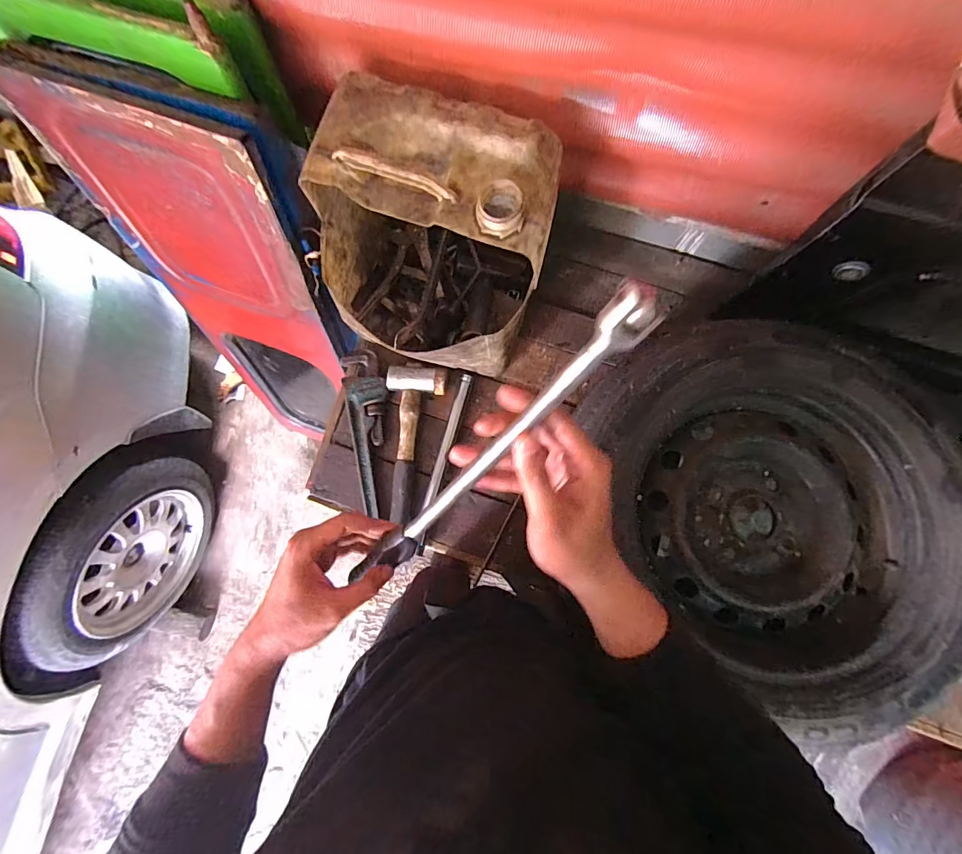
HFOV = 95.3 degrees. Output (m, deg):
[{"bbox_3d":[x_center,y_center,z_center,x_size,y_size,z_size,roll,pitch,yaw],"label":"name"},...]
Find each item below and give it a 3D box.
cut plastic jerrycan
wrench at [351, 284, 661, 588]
[{"bbox_3d":[-0.071,-0.230,0.603,0.290,0.261,0.255,18,79,3],"label":"cut plastic jerrycan"},{"bbox_3d":[-0.004,0.029,0.312,0.025,0.019,0.318,49,122,8],"label":"wrench"}]

